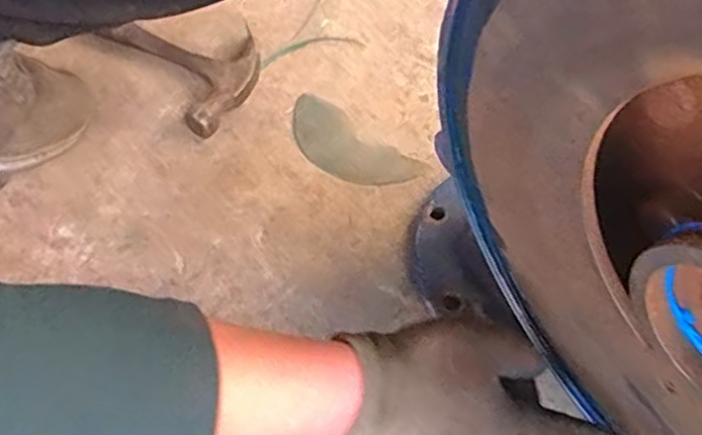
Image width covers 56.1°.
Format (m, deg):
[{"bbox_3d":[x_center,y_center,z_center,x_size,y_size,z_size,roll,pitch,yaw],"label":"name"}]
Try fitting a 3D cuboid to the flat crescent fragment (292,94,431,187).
[{"bbox_3d":[-0.005,-0.068,0.643,0.145,0.004,0.064,36,69,17],"label":"flat crescent fragment"}]

